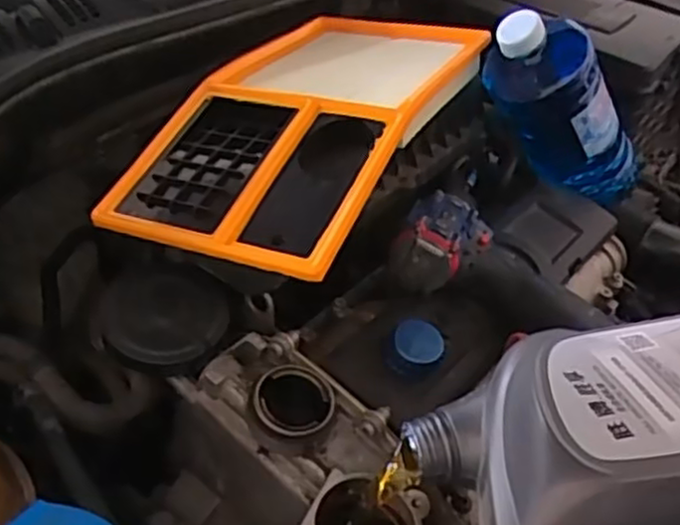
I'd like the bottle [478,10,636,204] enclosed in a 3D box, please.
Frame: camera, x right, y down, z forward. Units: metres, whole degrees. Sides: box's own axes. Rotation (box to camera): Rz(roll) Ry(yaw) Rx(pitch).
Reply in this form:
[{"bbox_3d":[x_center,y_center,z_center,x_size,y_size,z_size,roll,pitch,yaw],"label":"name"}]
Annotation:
[{"bbox_3d":[0.224,-0.145,0.715,0.097,0.236,0.076,-32,38,18],"label":"bottle"}]

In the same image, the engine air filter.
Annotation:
[{"bbox_3d":[-0.021,-0.131,0.606,0.189,0.060,0.365,20,42,16],"label":"engine air filter"}]

